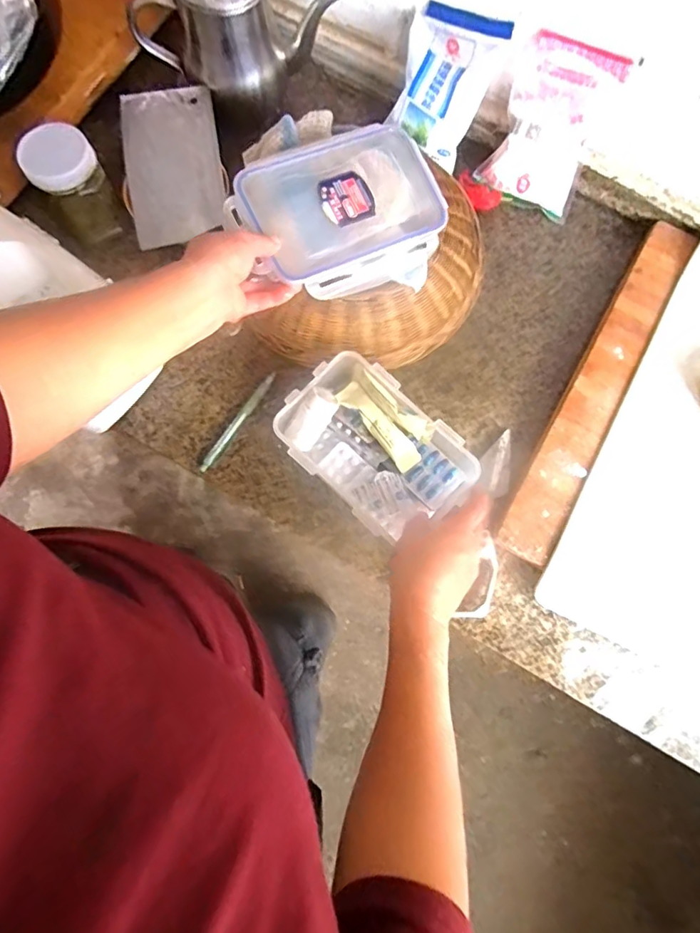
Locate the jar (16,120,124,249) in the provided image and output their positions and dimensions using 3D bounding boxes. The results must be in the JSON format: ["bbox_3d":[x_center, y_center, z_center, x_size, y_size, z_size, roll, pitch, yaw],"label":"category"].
[{"bbox_3d":[-0.299,-0.304,0.559,0.071,0.112,0.063,-31,80,-6],"label":"jar"}]

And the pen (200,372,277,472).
[{"bbox_3d":[-0.124,-0.051,0.569,0.013,0.009,0.133,40,77,-26],"label":"pen"}]

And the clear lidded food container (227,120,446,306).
[{"bbox_3d":[-0.003,-0.252,0.510,0.199,0.049,0.158,-26,80,-5],"label":"clear lidded food container"}]

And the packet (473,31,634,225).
[{"bbox_3d":[0.226,-0.378,0.579,0.116,0.156,0.024,24,46,1],"label":"packet"}]

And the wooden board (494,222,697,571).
[{"bbox_3d":[0.276,-0.094,0.574,0.063,0.022,0.432,28,80,6],"label":"wooden board"}]

